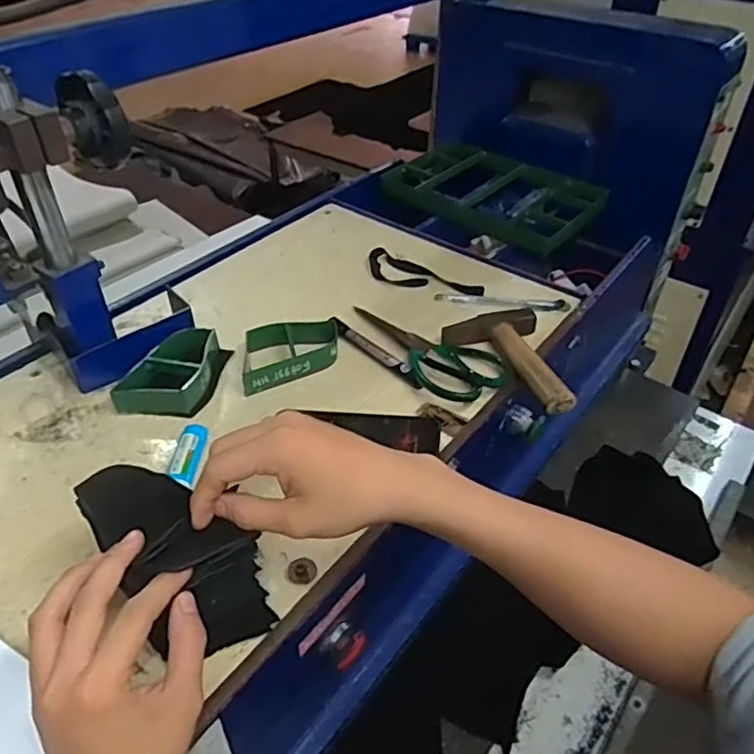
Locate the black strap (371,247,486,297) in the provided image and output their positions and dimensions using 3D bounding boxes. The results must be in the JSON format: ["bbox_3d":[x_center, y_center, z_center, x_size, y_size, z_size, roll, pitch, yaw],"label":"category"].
[{"bbox_3d":[0.056,-0.127,0.803,0.159,0.009,0.054,24,48,20],"label":"black strap"}]

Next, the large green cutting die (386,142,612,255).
[{"bbox_3d":[0.177,-0.296,0.990,0.309,0.028,0.228,31,48,28],"label":"large green cutting die"}]

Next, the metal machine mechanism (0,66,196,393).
[{"bbox_3d":[-0.291,-0.120,0.570,0.200,0.268,0.084,-20,48,-22],"label":"metal machine mechanism"}]

